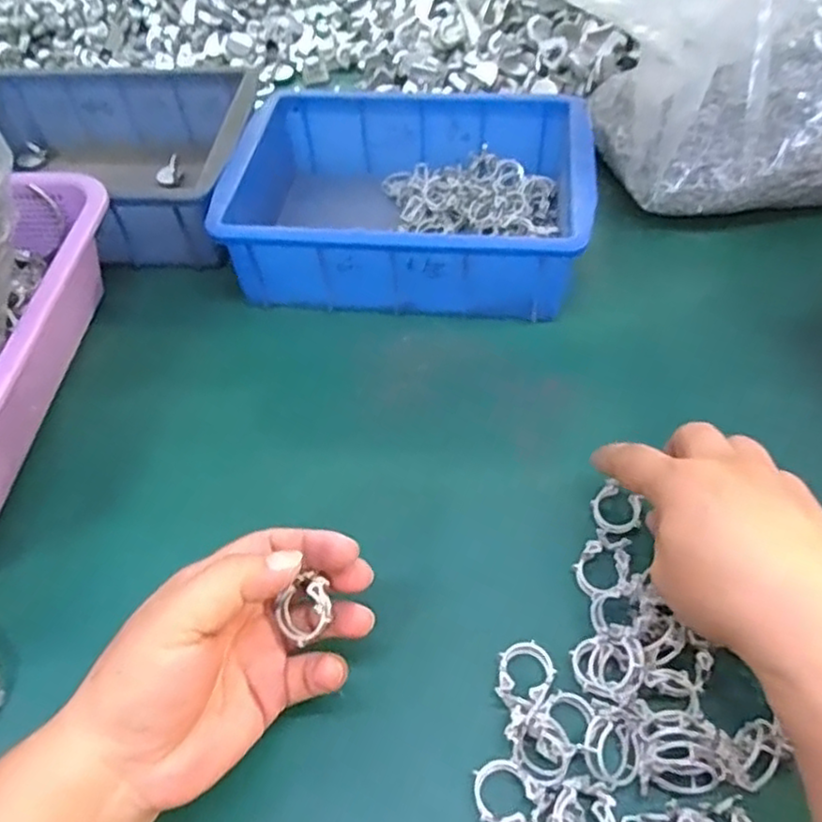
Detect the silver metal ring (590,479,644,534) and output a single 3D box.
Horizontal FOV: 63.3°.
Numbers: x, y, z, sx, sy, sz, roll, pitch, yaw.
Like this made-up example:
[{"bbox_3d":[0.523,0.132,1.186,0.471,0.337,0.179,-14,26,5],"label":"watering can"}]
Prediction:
[{"bbox_3d":[0.110,0.053,0.357,0.026,0.004,0.025,-3,62,6],"label":"silver metal ring"}]

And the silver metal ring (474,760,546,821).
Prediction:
[{"bbox_3d":[0.039,0.160,0.278,0.027,0.008,0.024,25,59,20],"label":"silver metal ring"}]

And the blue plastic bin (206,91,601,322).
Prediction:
[{"bbox_3d":[-0.001,-0.153,0.488,0.241,0.077,0.167,5,54,6],"label":"blue plastic bin"}]

